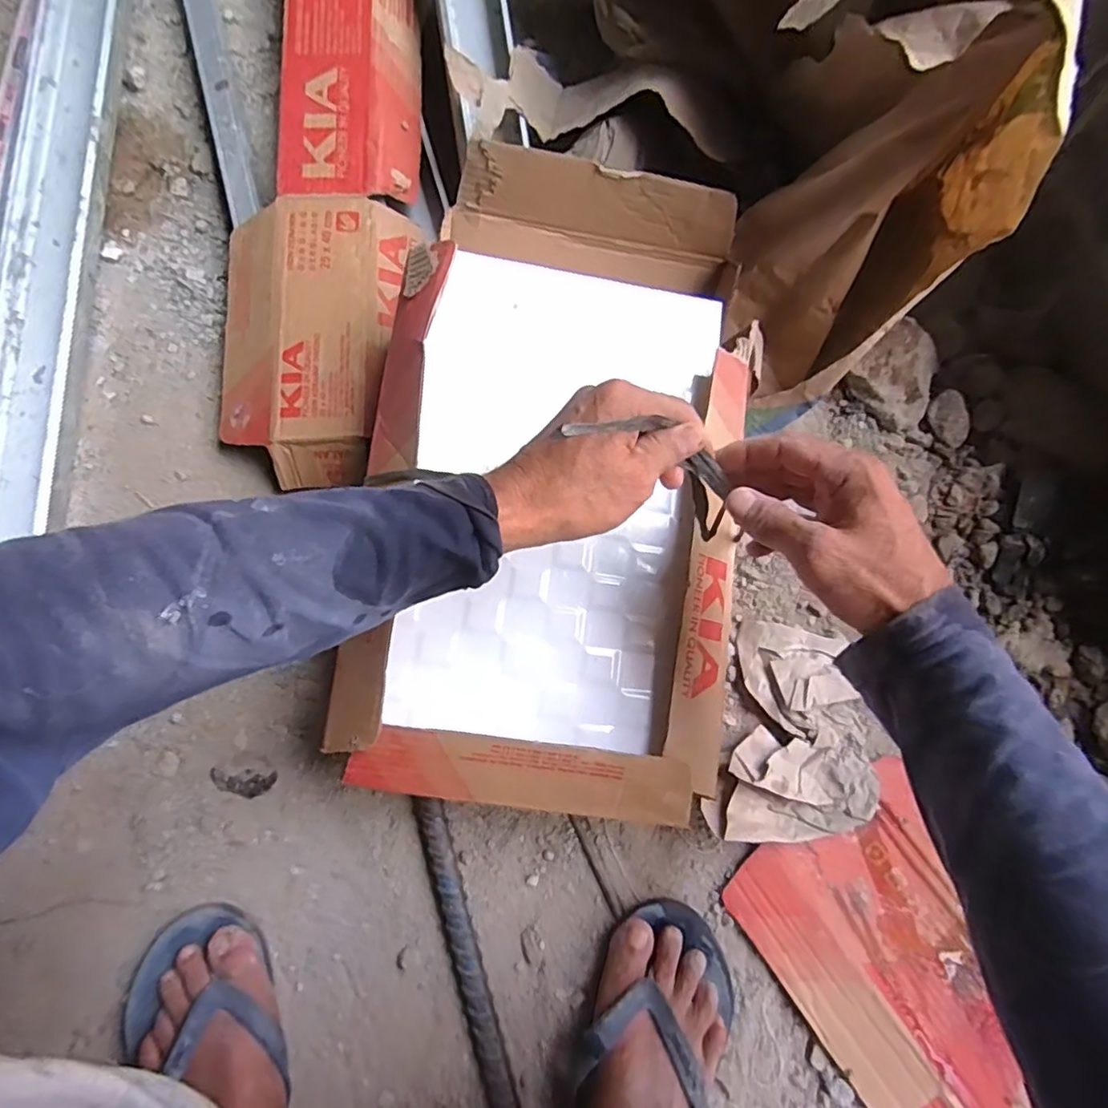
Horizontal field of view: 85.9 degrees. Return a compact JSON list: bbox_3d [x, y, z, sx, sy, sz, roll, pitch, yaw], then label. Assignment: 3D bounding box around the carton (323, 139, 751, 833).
[{"bbox_3d":[0.010,-0.072,0.464,0.278,0.097,0.510,7,78,0],"label":"carton"}]

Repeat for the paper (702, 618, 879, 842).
[{"bbox_3d":[0.210,0.152,0.511,0.132,0.044,0.180,11,77,4],"label":"paper"}]

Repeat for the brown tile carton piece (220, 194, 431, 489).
[{"bbox_3d":[-0.243,-0.211,0.571,0.179,0.032,0.289,9,78,0],"label":"brown tile carton piece"}]

